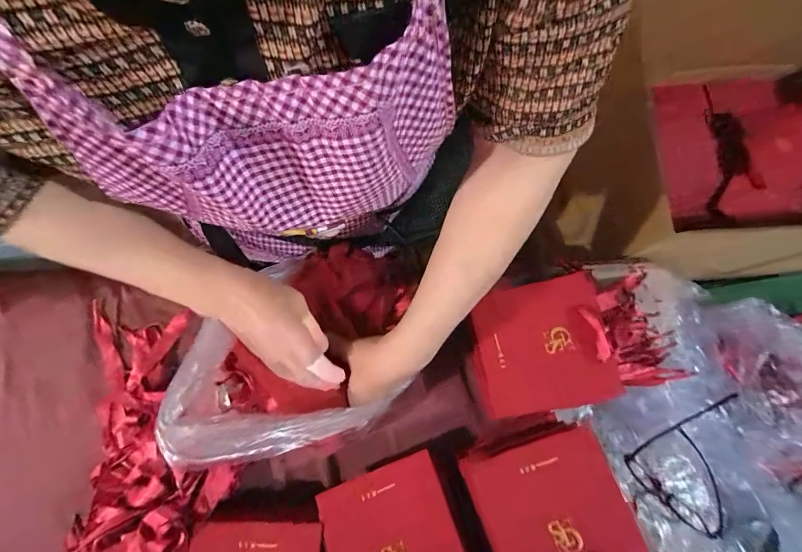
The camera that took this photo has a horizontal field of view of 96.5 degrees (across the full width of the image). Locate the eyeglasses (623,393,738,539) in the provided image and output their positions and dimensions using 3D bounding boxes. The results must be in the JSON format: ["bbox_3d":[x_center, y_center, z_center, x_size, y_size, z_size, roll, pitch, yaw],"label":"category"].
[{"bbox_3d":[0.368,0.227,0.427,0.143,0.051,0.129,-43,82,-6],"label":"eyeglasses"}]

